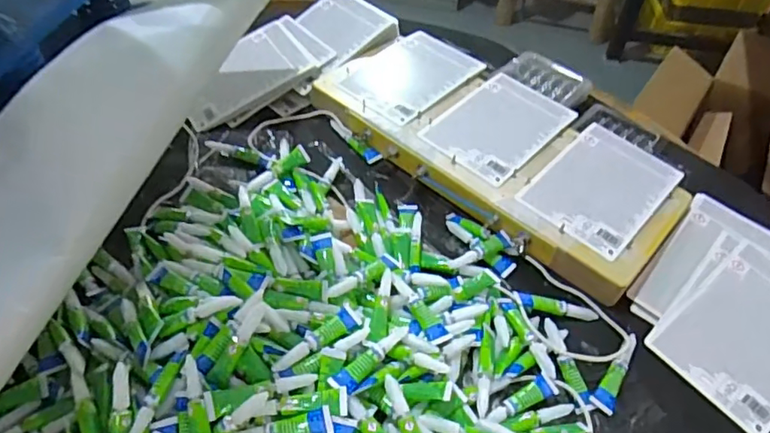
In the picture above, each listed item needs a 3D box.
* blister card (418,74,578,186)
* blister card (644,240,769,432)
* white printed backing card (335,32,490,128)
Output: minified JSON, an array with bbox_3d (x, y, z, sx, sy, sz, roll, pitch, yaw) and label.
[{"bbox_3d":[0.135,-0.108,0.651,0.117,0.006,0.169,36,57,22],"label":"blister card"},{"bbox_3d":[0.343,0.104,0.519,0.172,0.008,0.114,-37,62,-18],"label":"blister card"},{"bbox_3d":[0.033,-0.179,0.700,0.113,0.008,0.161,36,57,22],"label":"white printed backing card"}]

